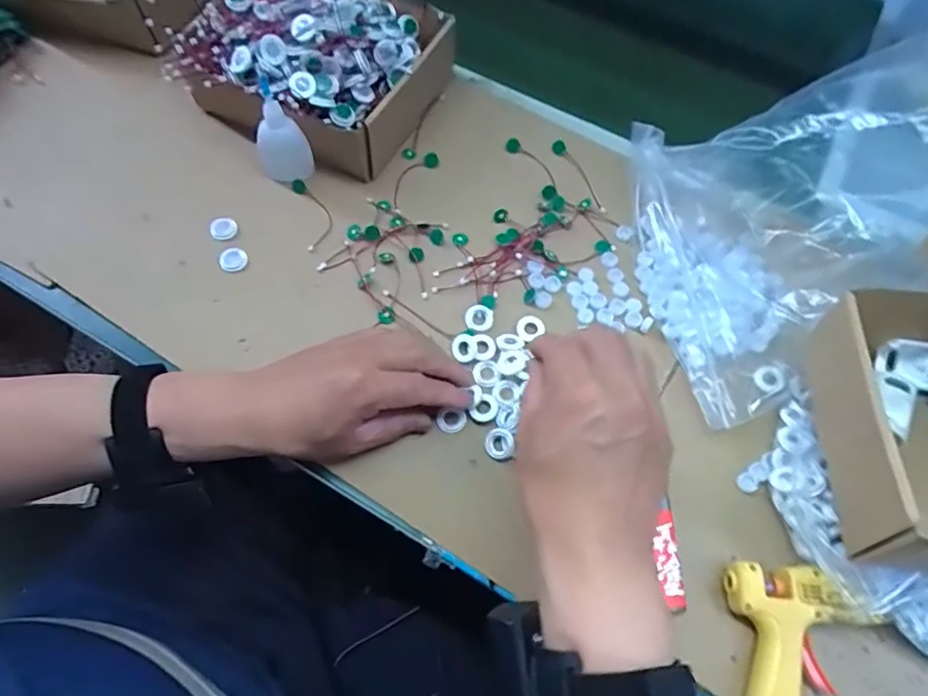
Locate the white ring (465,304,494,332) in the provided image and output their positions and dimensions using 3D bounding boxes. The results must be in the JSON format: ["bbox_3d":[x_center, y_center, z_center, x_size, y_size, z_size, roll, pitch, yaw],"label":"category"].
[{"bbox_3d":[0.014,-0.025,0.488,0.024,0.007,0.023,1,64,-2],"label":"white ring"}]

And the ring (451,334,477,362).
[{"bbox_3d":[0.000,0.001,0.474,0.020,0.012,0.022,1,64,-2],"label":"ring"}]

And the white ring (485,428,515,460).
[{"bbox_3d":[0.027,0.073,0.441,0.022,0.004,0.023,1,64,-2],"label":"white ring"}]

